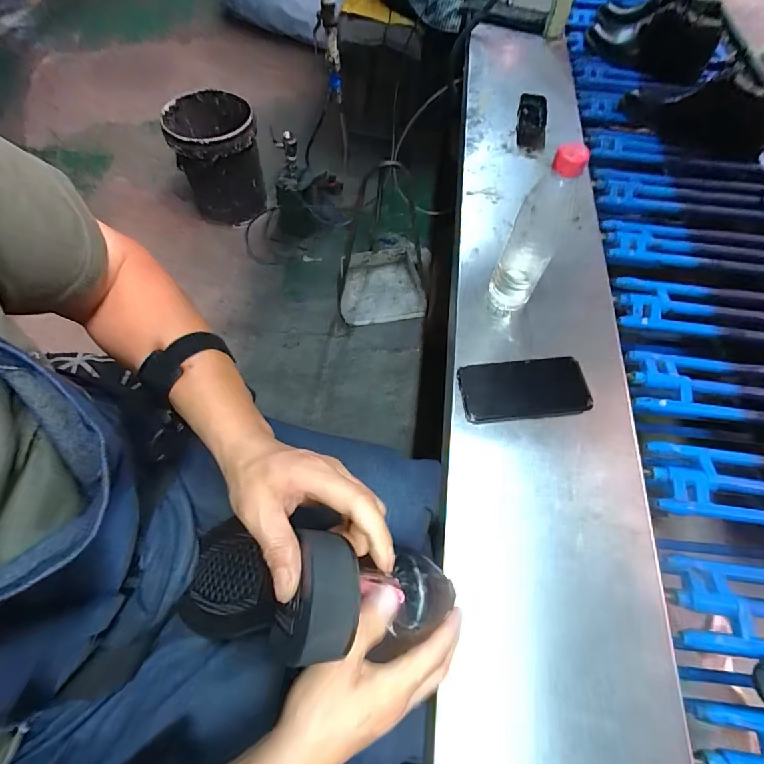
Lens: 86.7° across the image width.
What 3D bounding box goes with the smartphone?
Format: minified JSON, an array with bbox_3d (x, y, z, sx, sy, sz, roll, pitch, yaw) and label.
[{"bbox_3d":[0.182,0.009,0.520,0.159,0.008,0.080,-5,62,-3],"label":"smartphone"}]

